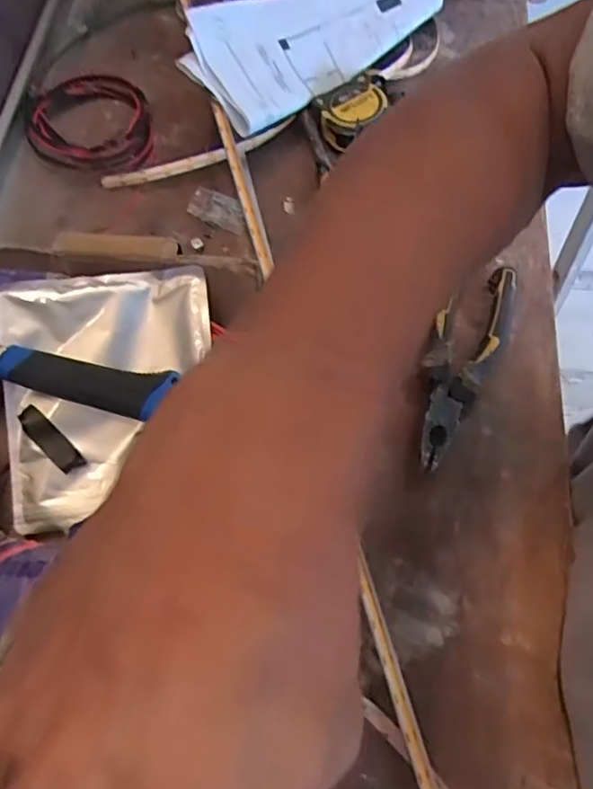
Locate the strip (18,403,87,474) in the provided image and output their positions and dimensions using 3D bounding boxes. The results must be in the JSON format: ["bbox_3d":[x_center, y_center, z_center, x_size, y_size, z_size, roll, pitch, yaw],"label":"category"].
[{"bbox_3d":[-0.182,0.033,0.431,0.057,0.005,0.018,46,74,2],"label":"strip"}]

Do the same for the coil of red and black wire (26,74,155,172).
[{"bbox_3d":[-0.207,-0.275,0.584,0.114,0.025,0.110,0,67,1],"label":"coil of red and black wire"}]

